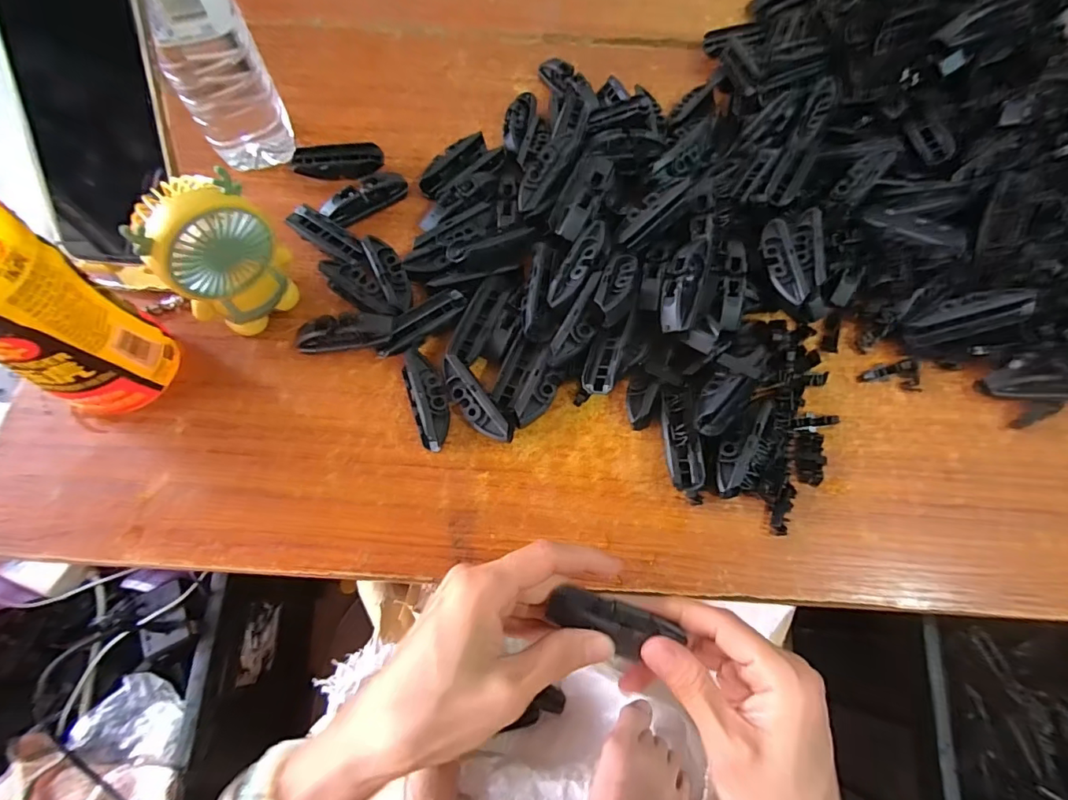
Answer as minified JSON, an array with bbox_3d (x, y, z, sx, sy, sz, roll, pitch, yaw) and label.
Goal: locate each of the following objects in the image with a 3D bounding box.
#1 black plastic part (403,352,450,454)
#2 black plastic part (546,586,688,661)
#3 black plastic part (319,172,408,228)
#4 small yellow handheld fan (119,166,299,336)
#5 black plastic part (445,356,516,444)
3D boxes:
[{"bbox_3d":[-0.070,-0.002,0.325,0.023,0.027,0.068,-16,69,-7],"label":"black plastic part"},{"bbox_3d":[0.042,0.111,0.241,0.071,0.017,0.024,17,68,-4],"label":"black plastic part"},{"bbox_3d":[-0.133,-0.162,0.391,0.023,0.018,0.069,42,73,15],"label":"black plastic part"},{"bbox_3d":[-0.196,-0.090,0.311,0.038,0.112,0.068,36,72,13],"label":"small yellow handheld fan"},{"bbox_3d":[-0.040,0.002,0.324,0.020,0.025,0.066,-36,73,-14],"label":"black plastic part"}]

